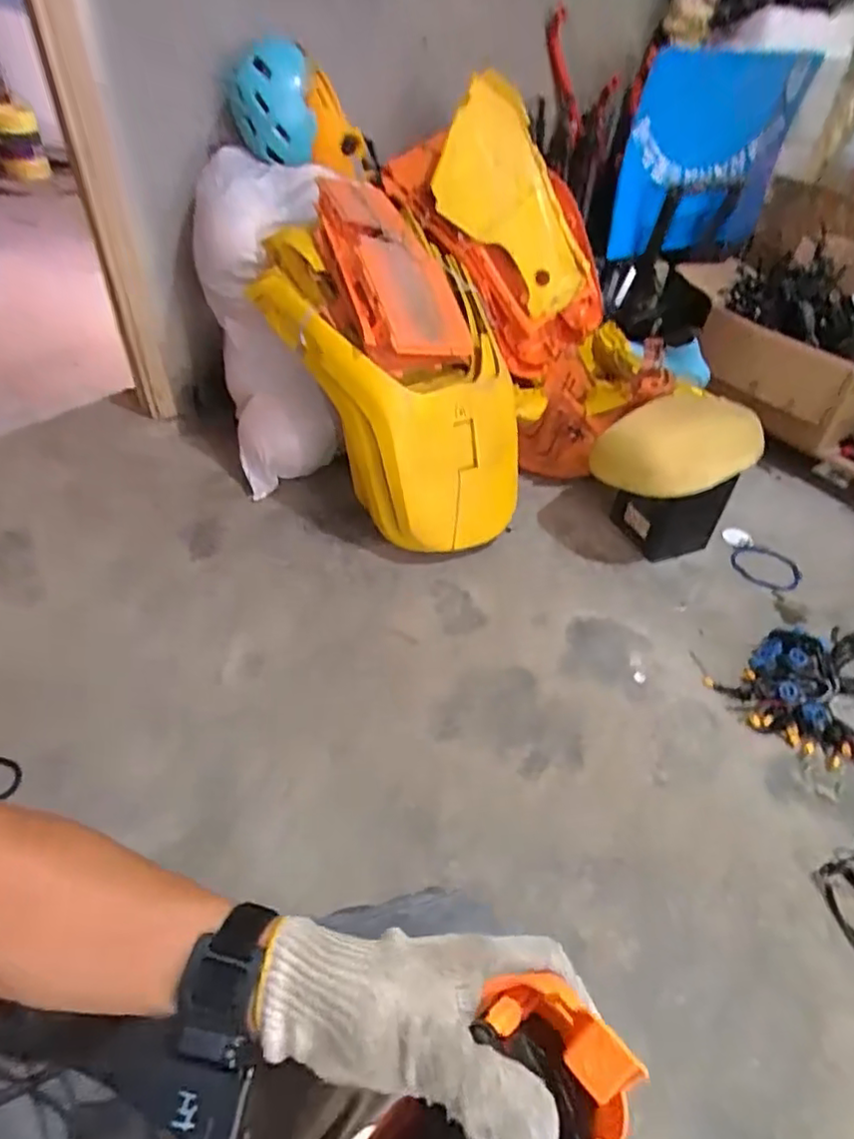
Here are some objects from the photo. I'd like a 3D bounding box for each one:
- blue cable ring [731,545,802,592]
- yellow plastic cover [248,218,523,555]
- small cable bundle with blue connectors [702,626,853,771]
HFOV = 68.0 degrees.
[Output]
[{"bbox_3d":[0.783,-0.005,1.460,0.150,0.016,0.135,26,48,22],"label":"blue cable ring"},{"bbox_3d":[-0.089,-0.369,1.387,0.762,0.382,0.219,49,47,-15],"label":"yellow plastic cover"},{"bbox_3d":[0.780,0.199,1.177,0.429,0.058,0.296,-23,50,-25],"label":"small cable bundle with blue connectors"}]

